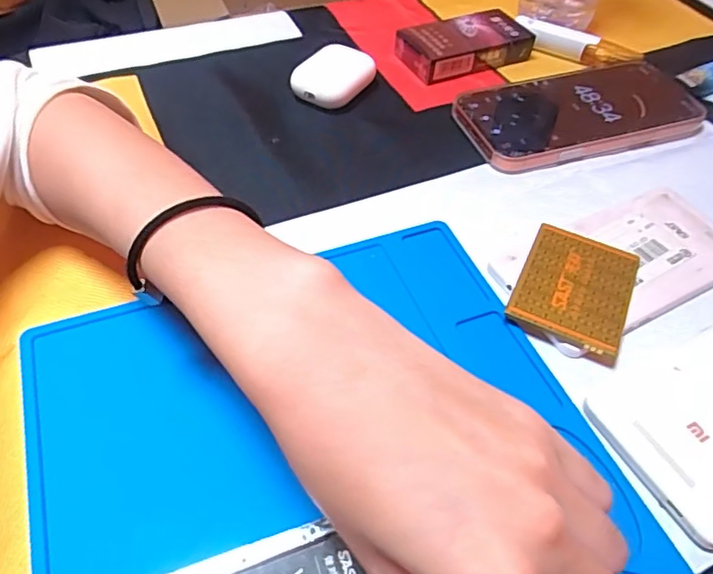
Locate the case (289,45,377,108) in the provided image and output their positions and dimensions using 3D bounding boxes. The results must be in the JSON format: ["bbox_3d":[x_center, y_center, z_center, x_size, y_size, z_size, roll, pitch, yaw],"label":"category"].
[{"bbox_3d":[-0.016,-0.150,0.414,0.041,0.023,0.054,36,58,24],"label":"case"}]

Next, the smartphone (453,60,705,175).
[{"bbox_3d":[0.159,-0.125,0.405,0.172,0.014,0.087,-14,53,-14],"label":"smartphone"}]

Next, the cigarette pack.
[{"bbox_3d":[0.085,-0.194,0.455,0.100,0.023,0.056,-21,55,-19],"label":"cigarette pack"}]

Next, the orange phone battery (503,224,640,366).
[{"bbox_3d":[0.115,-0.001,0.301,0.055,0.008,0.074,22,53,15],"label":"orange phone battery"}]

